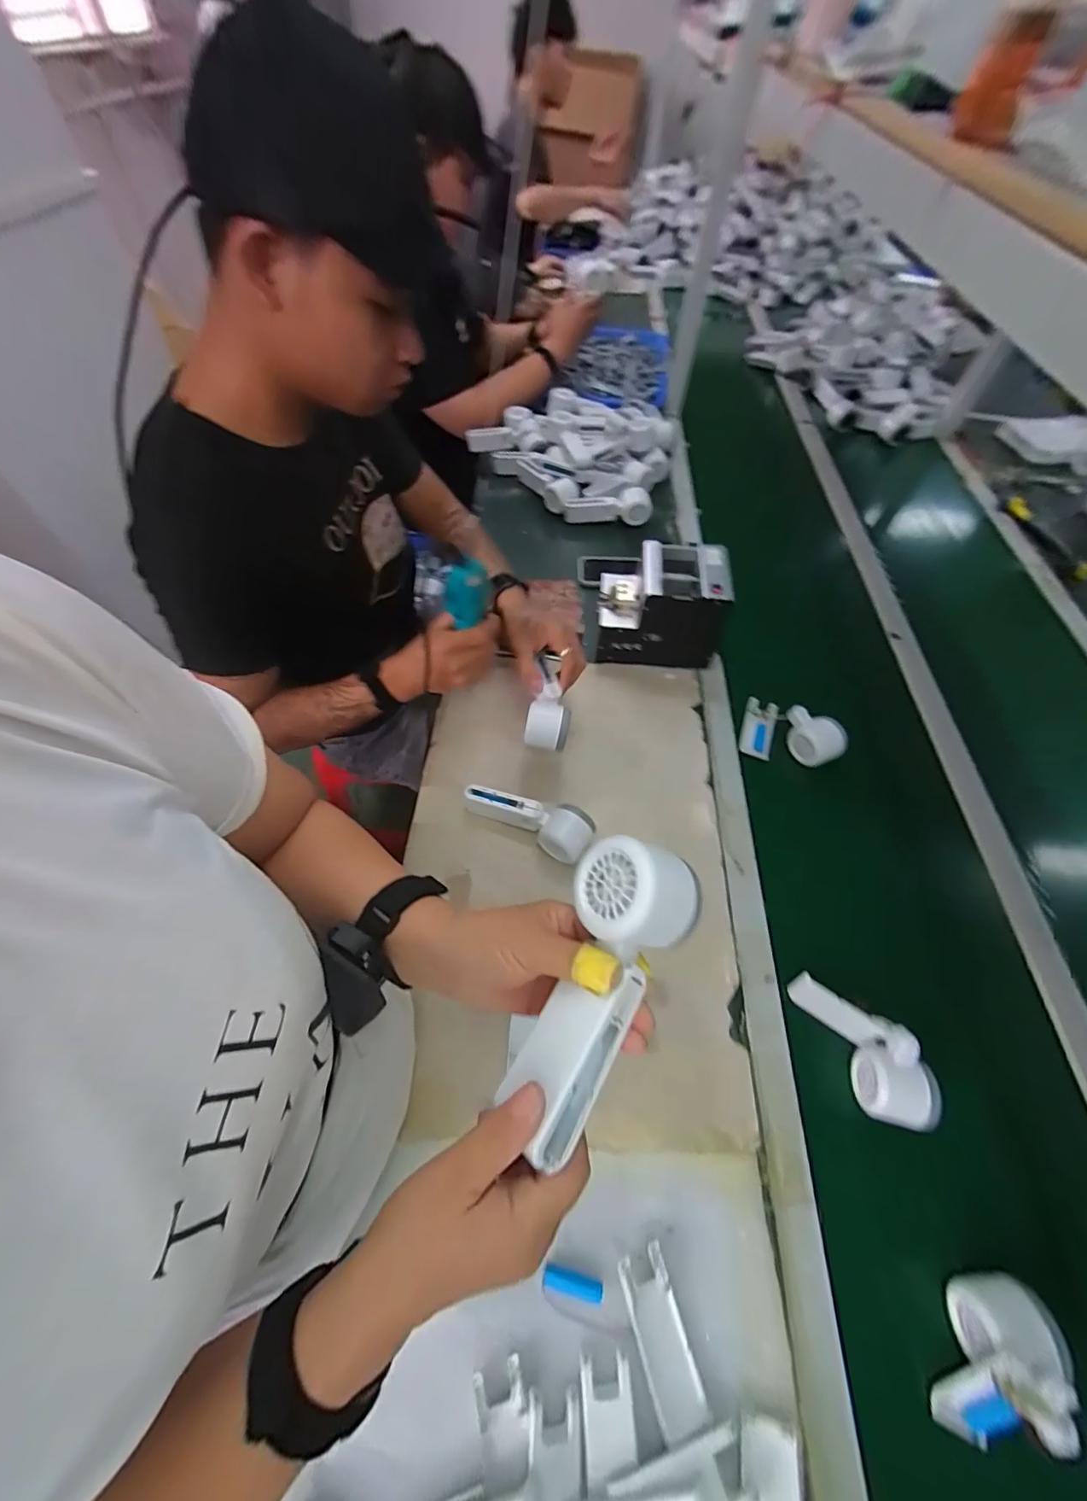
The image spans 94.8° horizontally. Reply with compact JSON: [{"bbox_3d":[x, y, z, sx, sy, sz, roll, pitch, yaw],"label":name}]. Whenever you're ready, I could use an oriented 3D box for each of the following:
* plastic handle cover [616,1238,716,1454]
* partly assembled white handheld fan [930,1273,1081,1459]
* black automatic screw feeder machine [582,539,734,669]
[{"bbox_3d":[0.096,0.476,0.407,0.040,0.025,0.100,-12,59,-11],"label":"plastic handle cover"},{"bbox_3d":[0.355,0.473,0.384,0.058,0.068,0.109,22,59,10],"label":"partly assembled white handheld fan"},{"bbox_3d":[0.179,-0.227,0.791,0.178,0.168,0.124,6,57,0],"label":"black automatic screw feeder machine"}]

